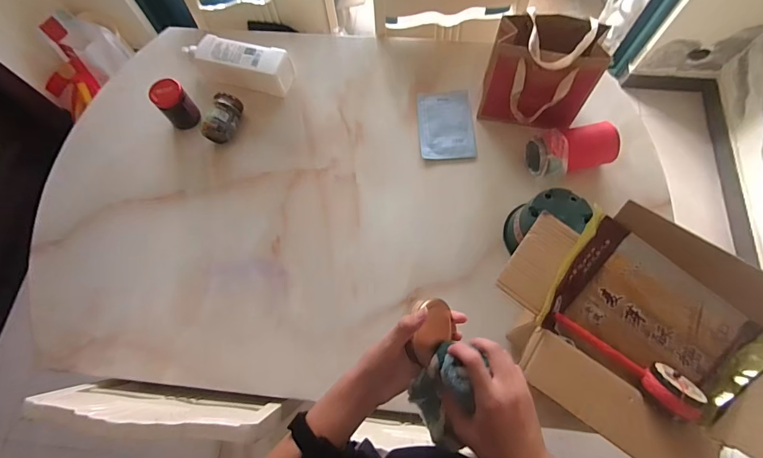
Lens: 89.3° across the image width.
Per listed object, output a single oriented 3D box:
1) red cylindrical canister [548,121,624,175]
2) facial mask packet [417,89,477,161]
[{"bbox_3d":[0.384,-0.158,0.761,0.143,0.072,0.082,-17,70,-4],"label":"red cylindrical canister"},{"bbox_3d":[0.142,-0.233,0.853,0.117,0.007,0.166,-3,71,1],"label":"facial mask packet"}]

